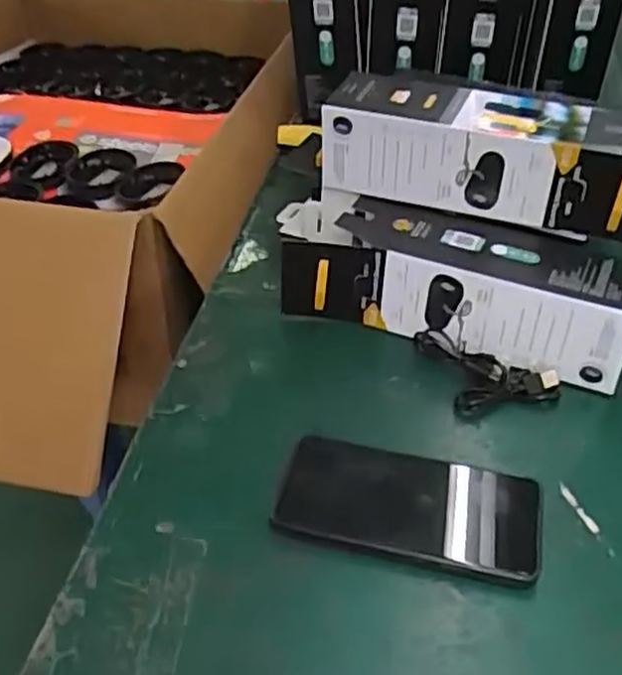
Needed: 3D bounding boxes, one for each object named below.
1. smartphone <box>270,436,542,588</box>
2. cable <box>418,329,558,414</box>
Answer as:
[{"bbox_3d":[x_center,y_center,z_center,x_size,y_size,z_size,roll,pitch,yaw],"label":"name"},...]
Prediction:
[{"bbox_3d":[0.062,0.106,0.469,0.162,0.018,0.076,9,43,12],"label":"smartphone"},{"bbox_3d":[0.133,0.018,0.562,0.078,0.015,0.085,-13,43,-12],"label":"cable"}]

